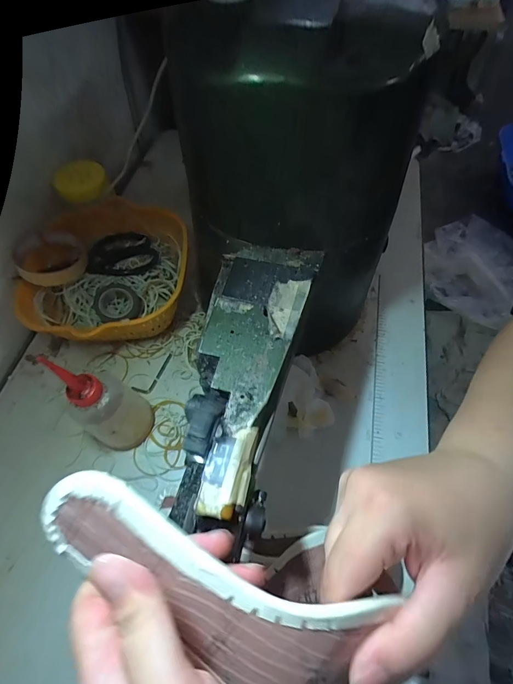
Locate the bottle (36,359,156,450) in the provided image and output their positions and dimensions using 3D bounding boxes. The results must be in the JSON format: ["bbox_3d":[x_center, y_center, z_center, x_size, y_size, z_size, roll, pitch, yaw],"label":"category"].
[{"bbox_3d":[-0.155,0.058,0.362,0.063,0.152,0.064,0,60,0],"label":"bottle"}]

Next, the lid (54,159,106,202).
[{"bbox_3d":[-0.251,-0.230,0.511,0.071,0.012,0.057,-12,90,3],"label":"lid"}]

